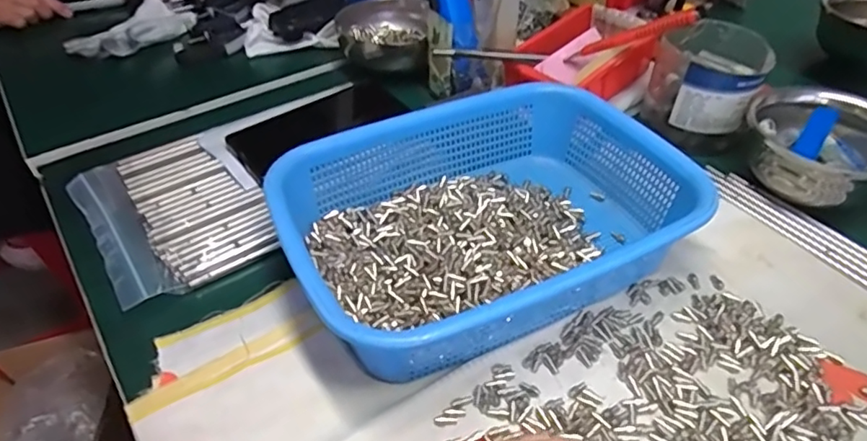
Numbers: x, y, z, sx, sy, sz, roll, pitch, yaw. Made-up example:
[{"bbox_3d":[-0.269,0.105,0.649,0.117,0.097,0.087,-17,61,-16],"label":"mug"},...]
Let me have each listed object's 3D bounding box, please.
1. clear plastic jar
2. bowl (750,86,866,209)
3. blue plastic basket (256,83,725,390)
[{"bbox_3d":[0.262,-0.132,0.545,0.094,0.089,0.100,-1,42,1],"label":"clear plastic jar"},{"bbox_3d":[0.327,-0.060,0.473,0.114,0.069,0.099,11,44,14],"label":"bowl"},{"bbox_3d":[0.045,-0.007,0.425,0.299,0.071,0.201,-21,46,-20],"label":"blue plastic basket"}]

